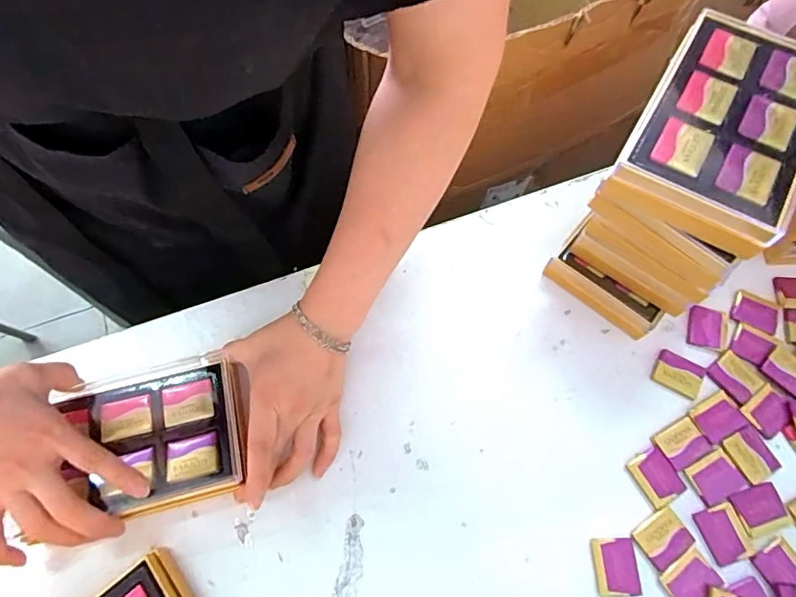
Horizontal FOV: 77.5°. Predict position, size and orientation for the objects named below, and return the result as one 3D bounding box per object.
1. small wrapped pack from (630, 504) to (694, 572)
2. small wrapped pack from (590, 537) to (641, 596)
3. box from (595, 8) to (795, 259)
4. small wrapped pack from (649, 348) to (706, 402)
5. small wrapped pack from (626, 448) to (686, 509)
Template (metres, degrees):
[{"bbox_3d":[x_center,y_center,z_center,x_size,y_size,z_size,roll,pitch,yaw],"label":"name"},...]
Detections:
[{"bbox_3d":[0.206,0.185,0.384,0.037,0.004,0.031,-32,69,-13],"label":"small wrapped pack"},{"bbox_3d":[0.166,0.205,0.378,0.033,0.006,0.039,-1,66,1],"label":"small wrapped pack"},{"bbox_3d":[0.227,-0.120,0.346,0.104,0.032,0.179,30,70,13],"label":"box"},{"bbox_3d":[0.245,0.066,0.432,0.041,0.006,0.033,25,69,12],"label":"small wrapped pack"},{"bbox_3d":[0.210,0.144,0.402,0.035,0.005,0.039,-25,68,-10],"label":"small wrapped pack"}]

